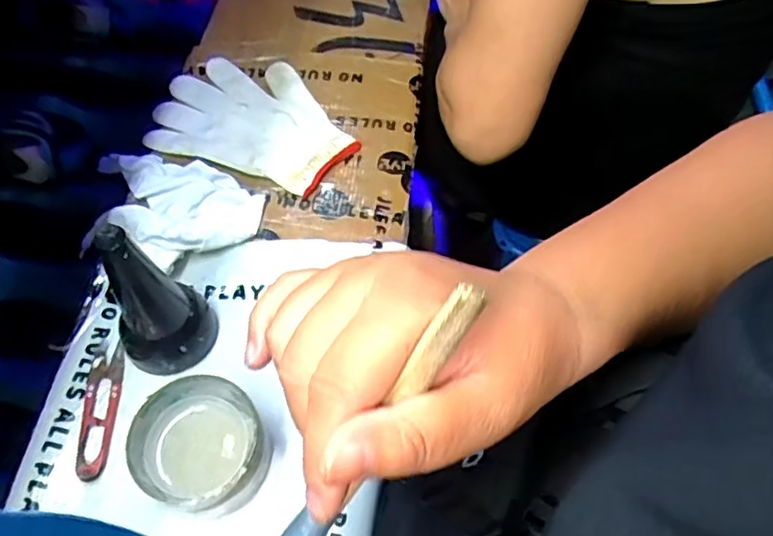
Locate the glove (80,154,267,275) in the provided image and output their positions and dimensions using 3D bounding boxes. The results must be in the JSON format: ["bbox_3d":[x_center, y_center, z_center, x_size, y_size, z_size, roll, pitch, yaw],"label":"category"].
[{"bbox_3d":[-0.193,-0.052,0.523,0.161,0.032,0.112,14,61,8],"label":"glove"}]

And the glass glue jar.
[{"bbox_3d":[-0.119,0.120,0.405,0.084,0.047,0.080,0,60,0],"label":"glass glue jar"}]

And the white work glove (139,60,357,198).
[{"bbox_3d":[-0.126,-0.143,0.590,0.191,0.014,0.134,20,62,11],"label":"white work glove"}]

